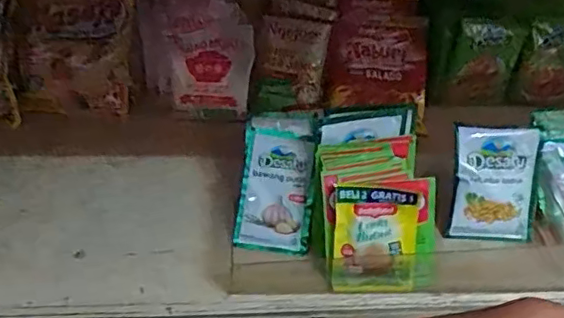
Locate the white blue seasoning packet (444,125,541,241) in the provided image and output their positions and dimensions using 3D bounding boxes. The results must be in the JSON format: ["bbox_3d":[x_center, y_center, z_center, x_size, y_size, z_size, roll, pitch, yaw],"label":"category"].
[{"bbox_3d":[0.195,0.023,0.528,0.079,0.104,0.010,2,7,-3],"label":"white blue seasoning packet"}]

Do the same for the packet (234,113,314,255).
[{"bbox_3d":[-0.006,0.021,0.509,0.064,0.121,0.006,2,0,3],"label":"packet"}]

